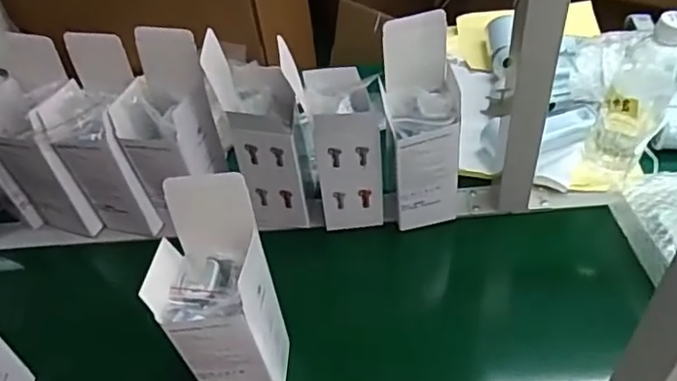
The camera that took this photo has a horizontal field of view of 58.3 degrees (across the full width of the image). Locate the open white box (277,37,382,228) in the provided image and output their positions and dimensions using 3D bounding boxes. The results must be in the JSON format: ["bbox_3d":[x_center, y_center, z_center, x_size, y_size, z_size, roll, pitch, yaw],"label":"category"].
[{"bbox_3d":[-0.002,-0.059,0.694,0.093,0.222,0.084,-7,48,-1],"label":"open white box"}]

